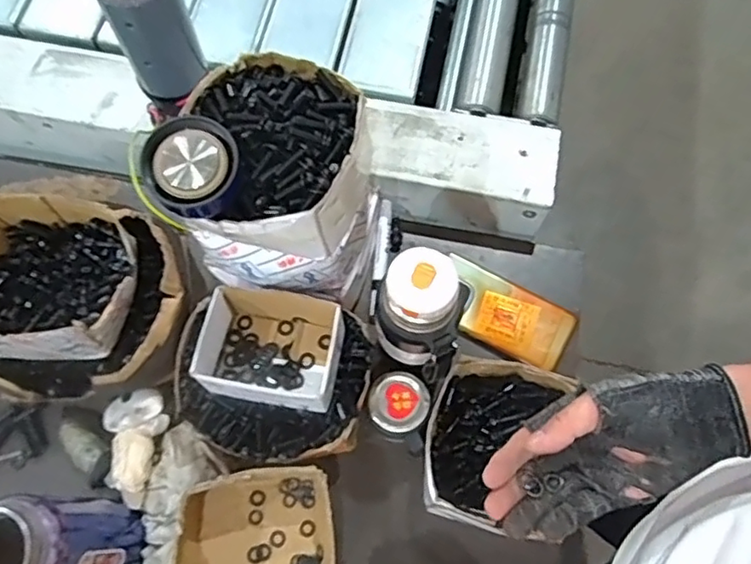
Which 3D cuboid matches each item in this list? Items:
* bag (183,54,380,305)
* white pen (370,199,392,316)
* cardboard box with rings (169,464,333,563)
[{"bbox_3d":[-0.084,-0.089,0.559,0.148,0.162,0.159,6,70,2],"label":"bag"},{"bbox_3d":[0.005,-0.029,0.707,0.014,0.017,0.133,7,71,3],"label":"white pen"},{"bbox_3d":[-0.114,0.253,0.573,0.142,0.083,0.146,-3,70,-1],"label":"cardboard box with rings"}]

